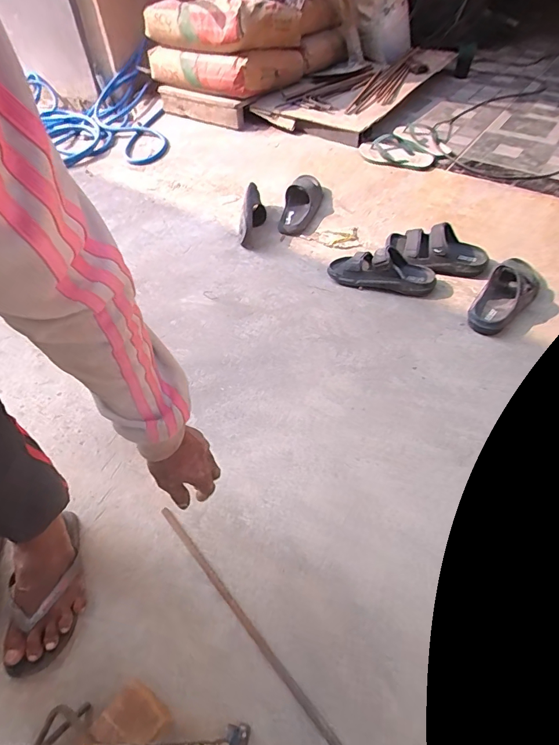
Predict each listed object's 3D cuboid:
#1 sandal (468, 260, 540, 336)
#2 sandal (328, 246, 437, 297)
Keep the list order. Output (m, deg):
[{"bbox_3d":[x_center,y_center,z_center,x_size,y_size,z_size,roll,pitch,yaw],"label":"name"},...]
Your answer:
[{"bbox_3d":[0.551,-0.188,0.968,0.113,0.048,0.236,34,62,25],"label":"sandal"},{"bbox_3d":[0.268,-0.283,1.033,0.273,0.109,0.092,13,53,14],"label":"sandal"}]

